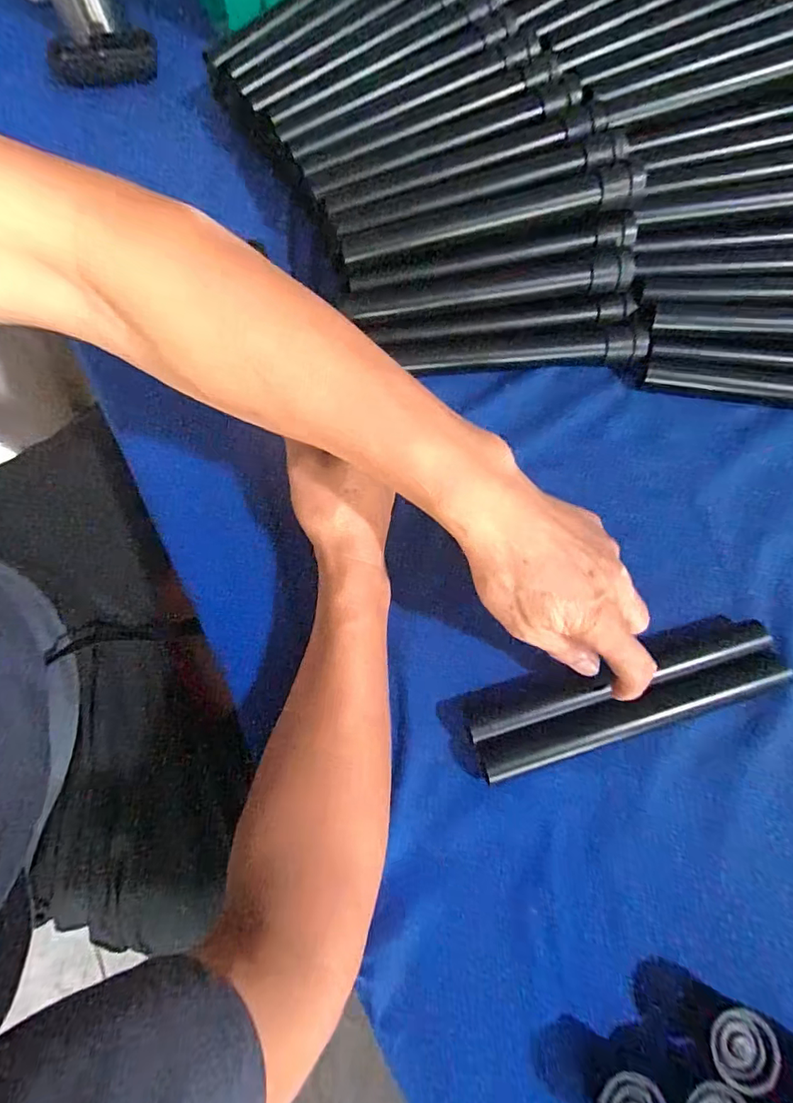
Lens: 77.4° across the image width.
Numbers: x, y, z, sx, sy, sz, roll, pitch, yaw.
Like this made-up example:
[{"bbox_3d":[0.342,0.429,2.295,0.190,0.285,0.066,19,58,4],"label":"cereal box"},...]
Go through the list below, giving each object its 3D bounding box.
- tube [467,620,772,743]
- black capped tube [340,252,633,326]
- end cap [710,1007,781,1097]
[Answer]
[{"bbox_3d":[0.151,0.088,0.343,0.214,0.019,0.023,-16,72,-4],"label":"tube"},{"bbox_3d":[0.078,-0.224,0.419,0.242,0.023,0.027,-7,72,-2],"label":"black capped tube"},{"bbox_3d":[0.184,0.262,0.259,0.035,0.004,0.030,-29,74,-9],"label":"end cap"}]

